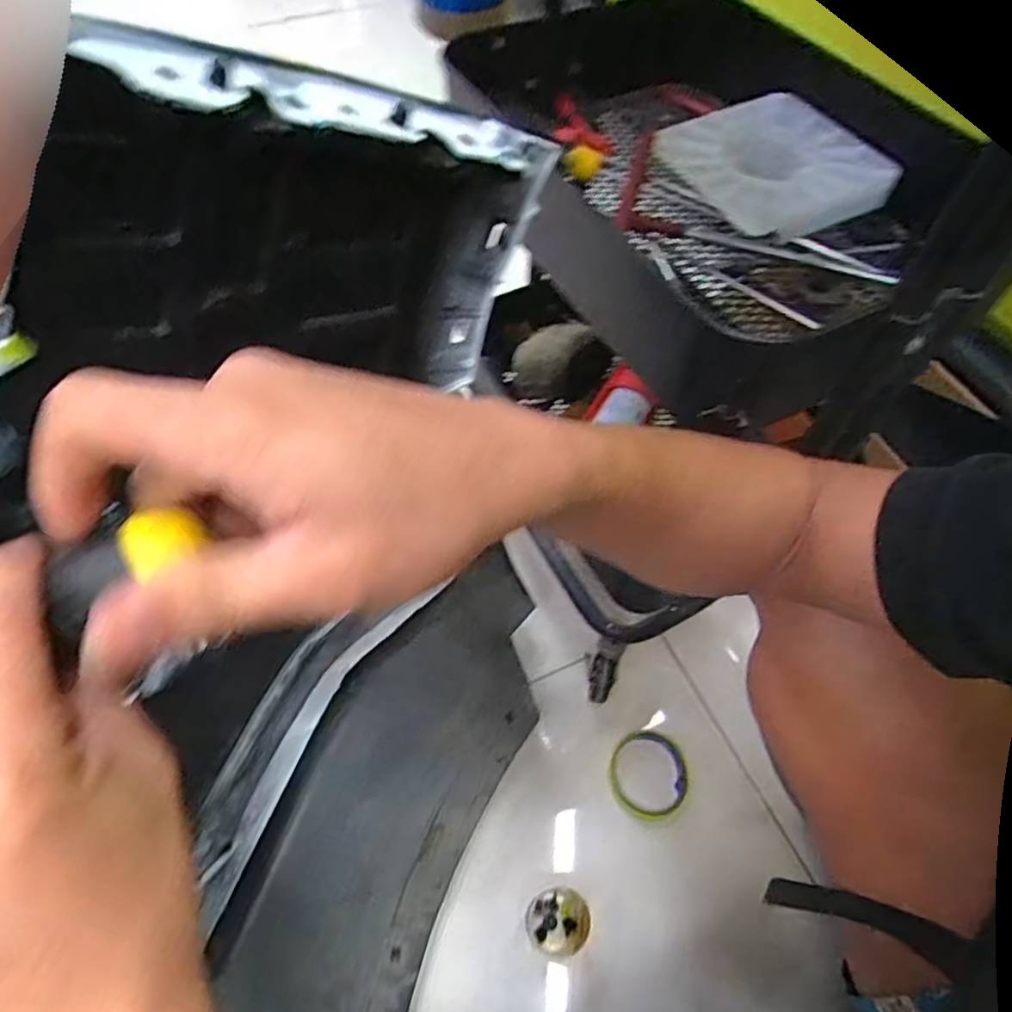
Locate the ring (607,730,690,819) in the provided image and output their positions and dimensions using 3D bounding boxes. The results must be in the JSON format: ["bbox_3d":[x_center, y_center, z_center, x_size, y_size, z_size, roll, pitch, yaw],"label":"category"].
[{"bbox_3d":[0.156,0.291,0.706,0.085,0.006,0.085,1,58,-1],"label":"ring"}]

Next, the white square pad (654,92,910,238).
[{"bbox_3d":[0.226,-0.292,0.547,0.148,0.034,0.158,-28,63,-18],"label":"white square pad"}]

